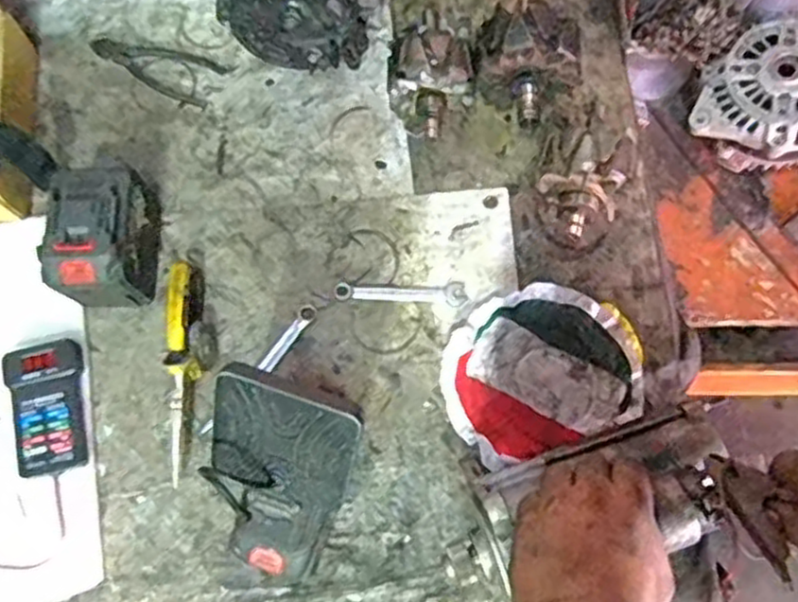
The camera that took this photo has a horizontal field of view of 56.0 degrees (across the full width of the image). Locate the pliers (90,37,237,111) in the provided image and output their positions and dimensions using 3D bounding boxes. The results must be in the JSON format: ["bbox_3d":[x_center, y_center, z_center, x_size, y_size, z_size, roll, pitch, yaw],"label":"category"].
[{"bbox_3d":[-0.264,-0.256,0.823,0.157,0.012,0.059,20,75,7],"label":"pliers"}]

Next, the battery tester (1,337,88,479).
[{"bbox_3d":[-0.326,0.098,0.689,0.065,0.031,0.118,-11,73,-2],"label":"battery tester"}]

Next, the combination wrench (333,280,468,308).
[{"bbox_3d":[0.001,-0.010,0.739,0.128,0.005,0.025,2,73,2],"label":"combination wrench"}]

